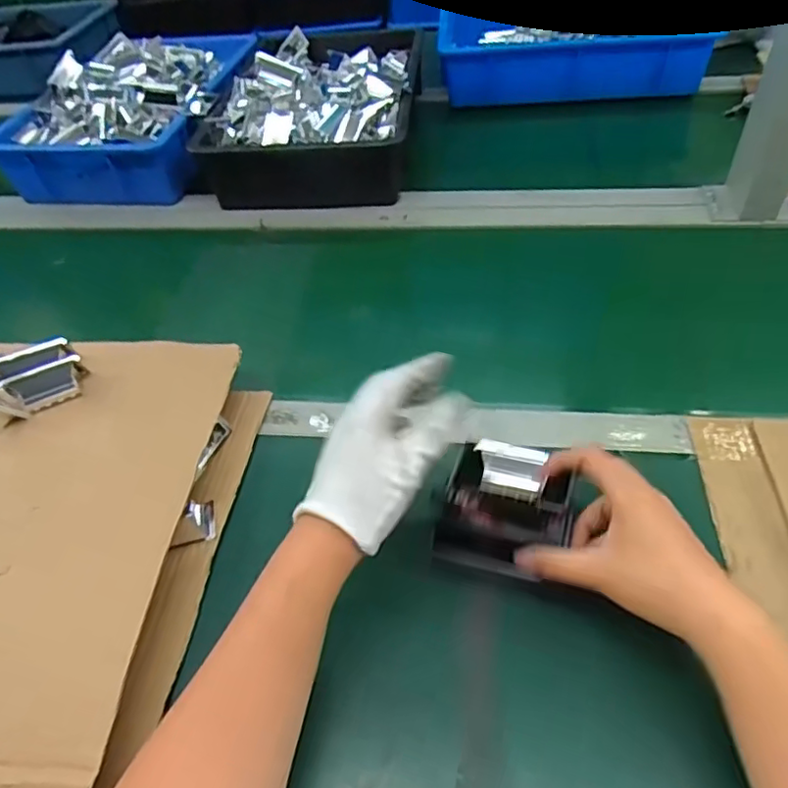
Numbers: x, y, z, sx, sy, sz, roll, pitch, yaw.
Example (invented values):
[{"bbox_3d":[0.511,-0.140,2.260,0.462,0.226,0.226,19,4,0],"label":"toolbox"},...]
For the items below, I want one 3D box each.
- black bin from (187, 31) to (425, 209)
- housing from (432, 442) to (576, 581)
[{"bbox_3d":[-0.111,-0.368,0.834,0.275,0.093,0.243,-1,48,5],"label":"black bin"},{"bbox_3d":[0.080,0.082,0.435,0.089,0.036,0.080,10,50,15],"label":"housing"}]

